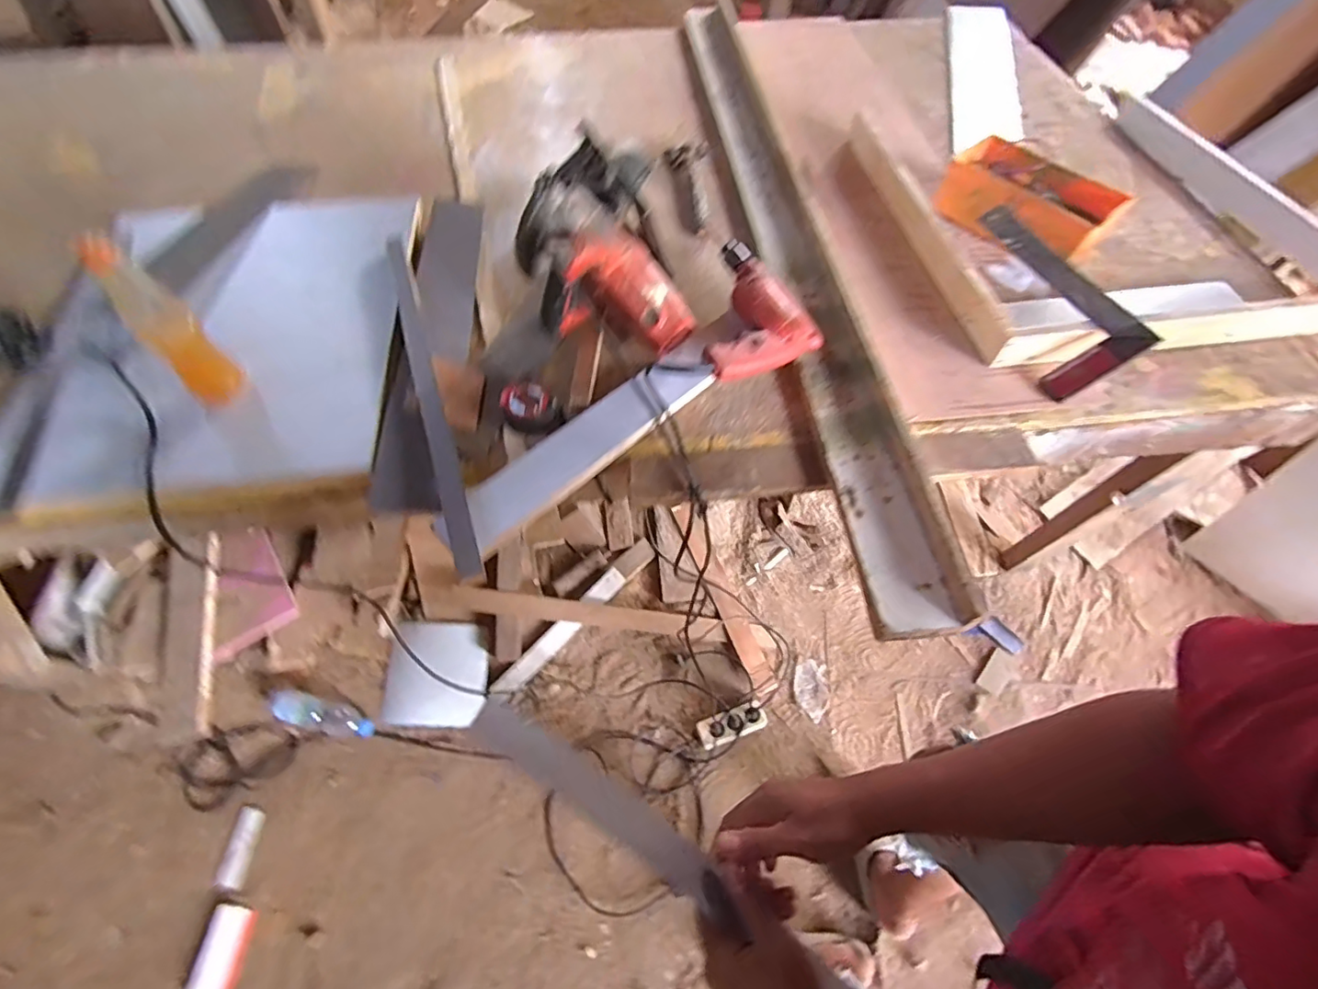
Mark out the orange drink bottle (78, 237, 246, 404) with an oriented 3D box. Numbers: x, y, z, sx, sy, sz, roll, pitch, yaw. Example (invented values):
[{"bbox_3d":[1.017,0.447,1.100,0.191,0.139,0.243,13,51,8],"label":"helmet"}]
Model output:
[{"bbox_3d":[-0.543,-0.180,0.620,0.060,0.182,0.050,-35,66,-19],"label":"orange drink bottle"}]

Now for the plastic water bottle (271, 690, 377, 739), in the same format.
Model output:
[{"bbox_3d":[-0.777,0.507,1.285,0.241,0.058,0.071,21,62,-7],"label":"plastic water bottle"}]

